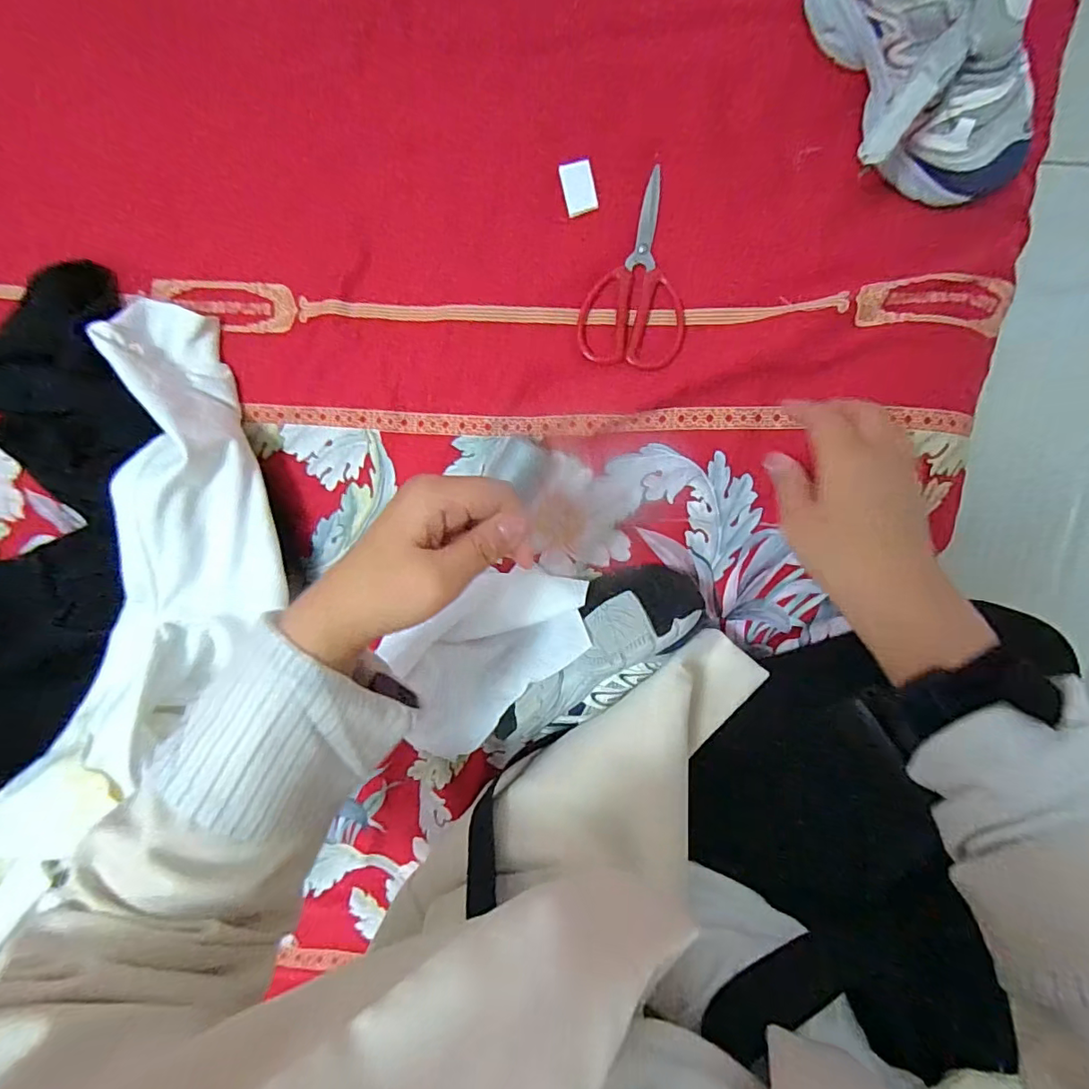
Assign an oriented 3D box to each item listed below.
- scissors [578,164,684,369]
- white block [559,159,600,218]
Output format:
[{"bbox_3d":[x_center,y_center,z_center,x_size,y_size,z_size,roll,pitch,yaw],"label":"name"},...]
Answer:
[{"bbox_3d":[0.072,-0.210,0.420,0.079,0.006,0.139,7,99,6],"label":"scissors"},{"bbox_3d":[0.027,-0.273,0.415,0.024,0.006,0.037,-12,96,9],"label":"white block"}]

